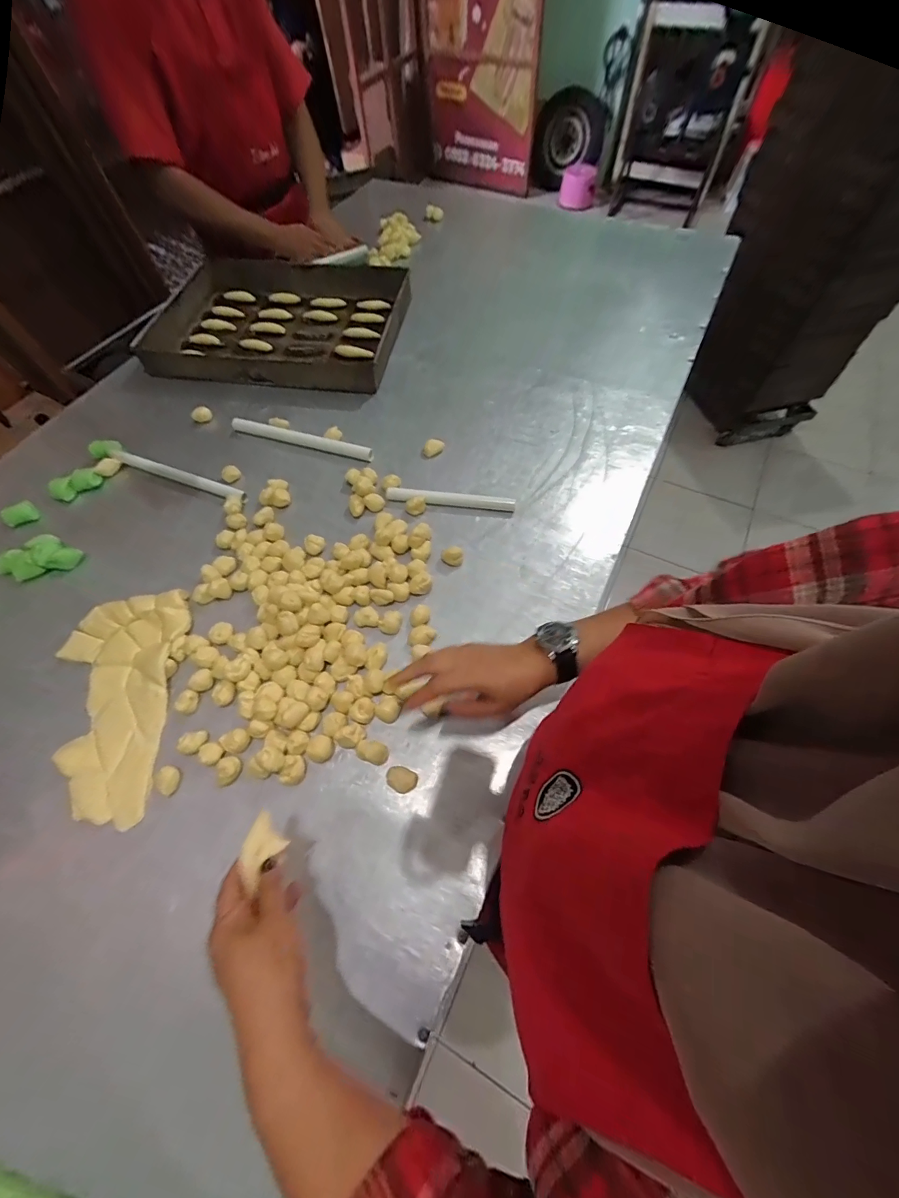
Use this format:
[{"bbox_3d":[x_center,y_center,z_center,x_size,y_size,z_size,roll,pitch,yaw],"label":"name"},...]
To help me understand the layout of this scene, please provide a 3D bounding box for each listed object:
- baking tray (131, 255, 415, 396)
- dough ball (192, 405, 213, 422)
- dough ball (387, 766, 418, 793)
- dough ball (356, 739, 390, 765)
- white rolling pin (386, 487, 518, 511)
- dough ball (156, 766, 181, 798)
[{"bbox_3d":[-0.368,-0.609,0.887,0.519,0.069,0.370,7,63,6],"label":"baking tray"},{"bbox_3d":[-0.471,-0.350,0.789,0.035,0.023,0.023,-33,66,-14],"label":"dough ball"},{"bbox_3d":[-0.056,0.215,0.491,0.034,0.021,0.026,17,64,11],"label":"dough ball"},{"bbox_3d":[-0.091,0.183,0.494,0.037,0.020,0.023,14,64,9],"label":"dough ball"},{"bbox_3d":[0.001,-0.161,0.669,0.205,0.018,0.022,7,63,6],"label":"white rolling pin"},{"bbox_3d":[-0.331,0.213,0.488,0.022,0.012,0.031,-38,67,-16],"label":"dough ball"}]

